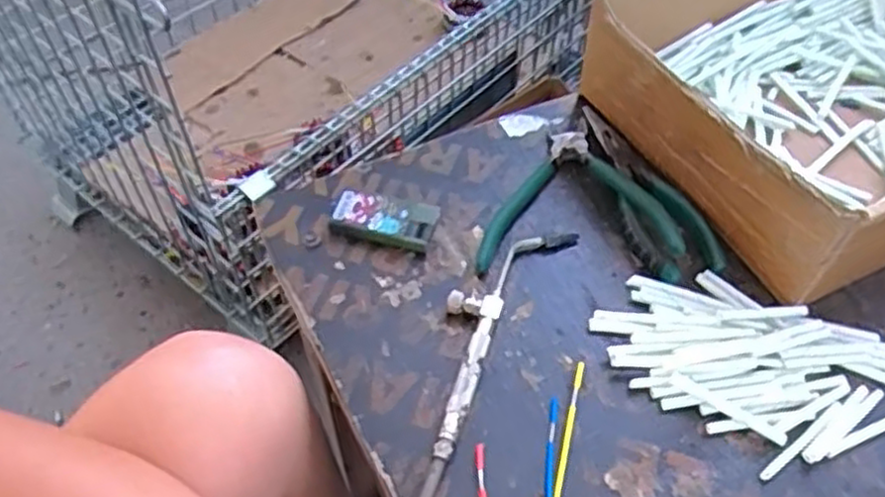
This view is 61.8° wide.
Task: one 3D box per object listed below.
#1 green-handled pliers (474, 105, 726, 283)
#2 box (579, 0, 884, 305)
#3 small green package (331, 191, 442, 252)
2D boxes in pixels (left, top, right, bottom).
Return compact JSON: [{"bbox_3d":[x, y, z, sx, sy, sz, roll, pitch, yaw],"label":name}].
[{"bbox_3d":[0.104,-0.042,0.504,0.151,0.018,0.145,4,52,3],"label":"green-handled pliers"},{"bbox_3d":[0.302,-0.124,0.528,0.331,0.090,0.242,-21,55,-16],"label":"box"},{"bbox_3d":[-0.038,-0.018,0.489,0.067,0.014,0.033,12,53,9],"label":"small green package"}]

